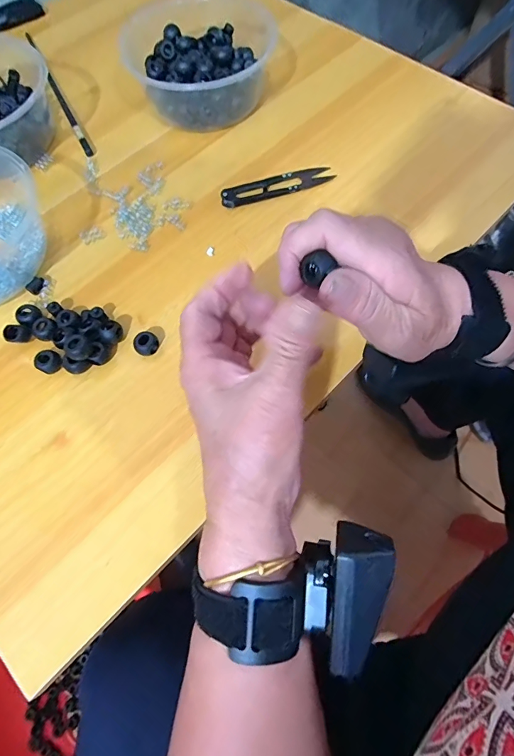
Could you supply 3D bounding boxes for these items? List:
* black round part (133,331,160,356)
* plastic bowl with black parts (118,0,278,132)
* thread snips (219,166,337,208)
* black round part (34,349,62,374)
[{"bbox_3d":[-0.080,-0.024,0.291,0.013,0.014,0.016,30,72,13],"label":"black round part"},{"bbox_3d":[-0.049,-0.297,0.378,0.143,0.055,0.133,-1,68,2],"label":"plastic bowl with black parts"},{"bbox_3d":[0.018,-0.168,0.348,0.100,0.009,0.022,-15,68,-4],"label":"thread snips"},{"bbox_3d":[-0.150,-0.012,0.289,0.013,0.014,0.016,35,73,15],"label":"black round part"}]

